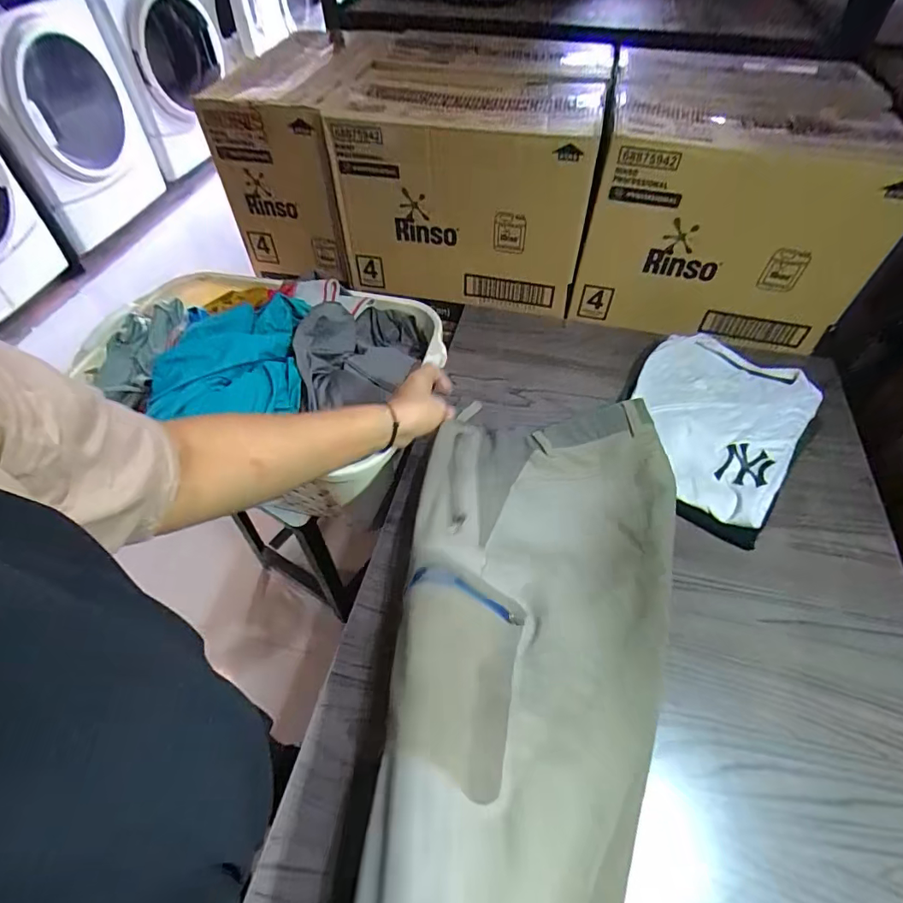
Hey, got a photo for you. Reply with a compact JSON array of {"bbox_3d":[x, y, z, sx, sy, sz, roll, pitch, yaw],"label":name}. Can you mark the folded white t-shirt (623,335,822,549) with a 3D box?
[{"bbox_3d":[0.350,-0.044,0.673,0.221,0.044,0.303,31,58,22],"label":"folded white t-shirt"}]

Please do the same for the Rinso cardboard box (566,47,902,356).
[{"bbox_3d":[0.425,-0.421,0.811,0.379,0.291,0.388,10,53,8],"label":"Rinso cardboard box"}]

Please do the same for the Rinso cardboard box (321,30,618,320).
[{"bbox_3d":[0.042,-0.499,0.870,0.396,0.302,0.418,11,53,9],"label":"Rinso cardboard box"}]

